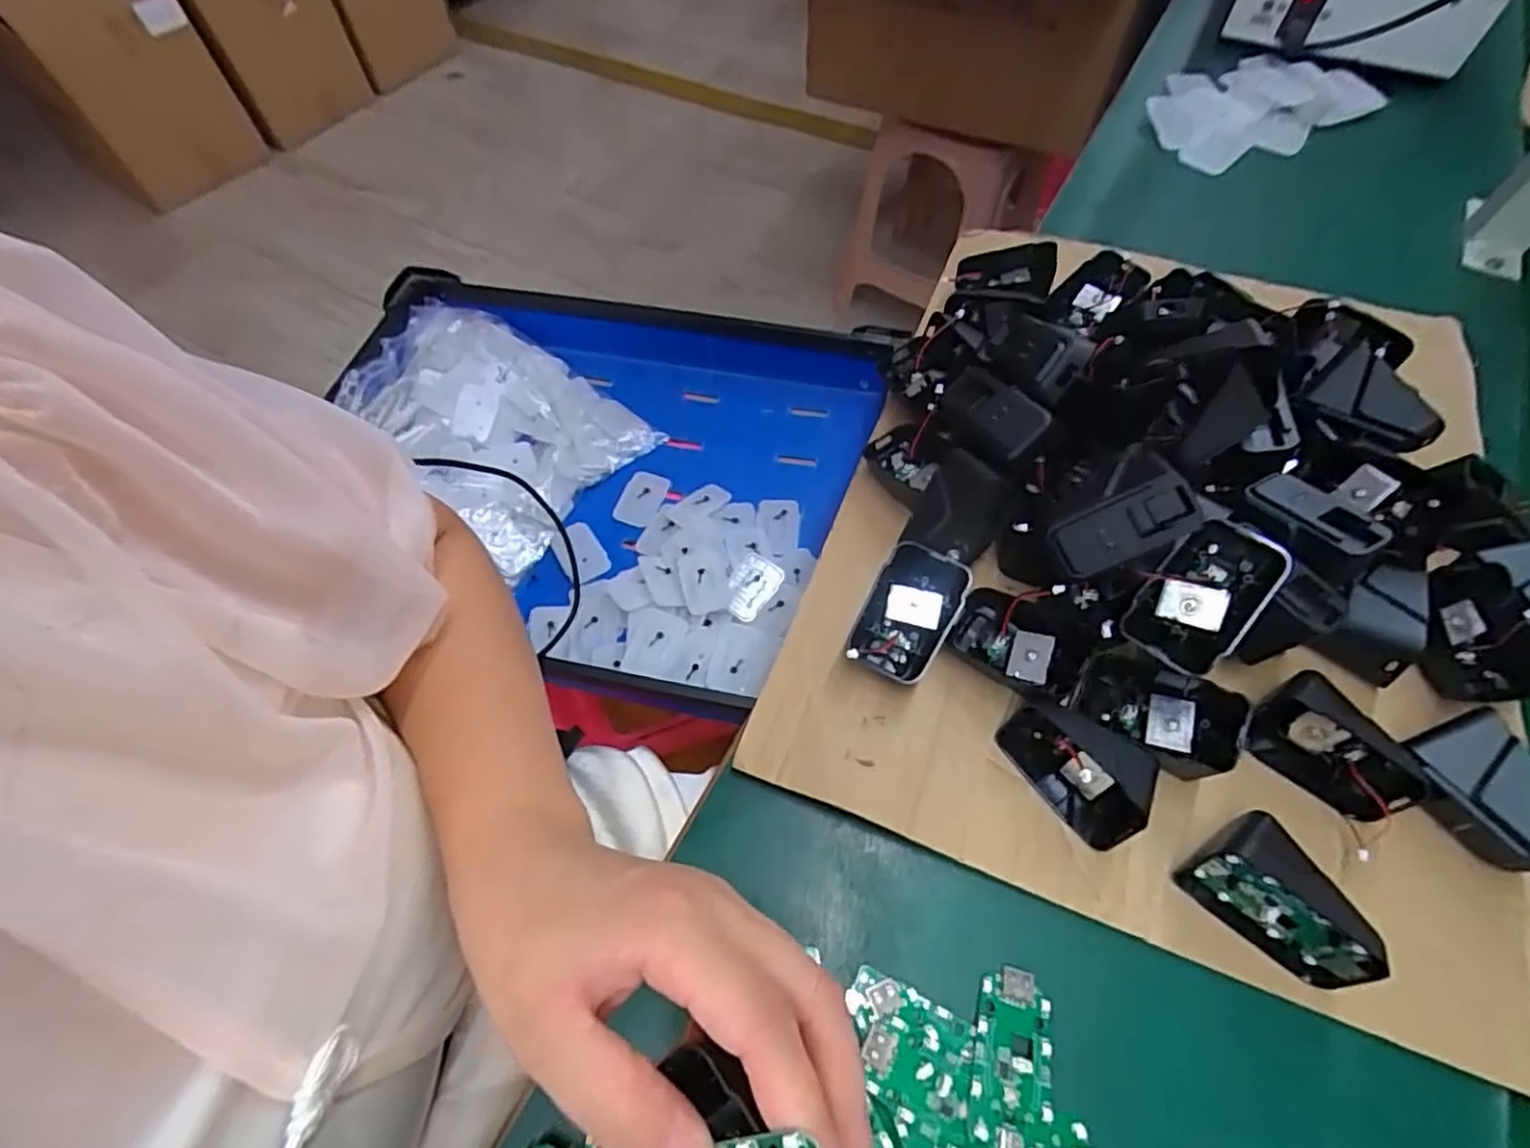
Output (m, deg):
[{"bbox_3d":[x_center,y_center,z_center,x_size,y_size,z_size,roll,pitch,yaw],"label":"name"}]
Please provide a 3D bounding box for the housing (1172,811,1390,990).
[{"bbox_3d":[0.226,0.139,0.294,0.070,0.038,0.040,40,68,22],"label":"housing"}]

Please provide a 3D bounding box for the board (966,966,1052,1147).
[{"bbox_3d":[0.102,0.199,0.278,0.031,0.008,0.065,15,61,10],"label":"board"}]

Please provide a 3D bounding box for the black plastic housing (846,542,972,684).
[{"bbox_3d":[0.076,0.021,0.363,0.044,0.027,0.071,28,90,18],"label":"black plastic housing"}]

